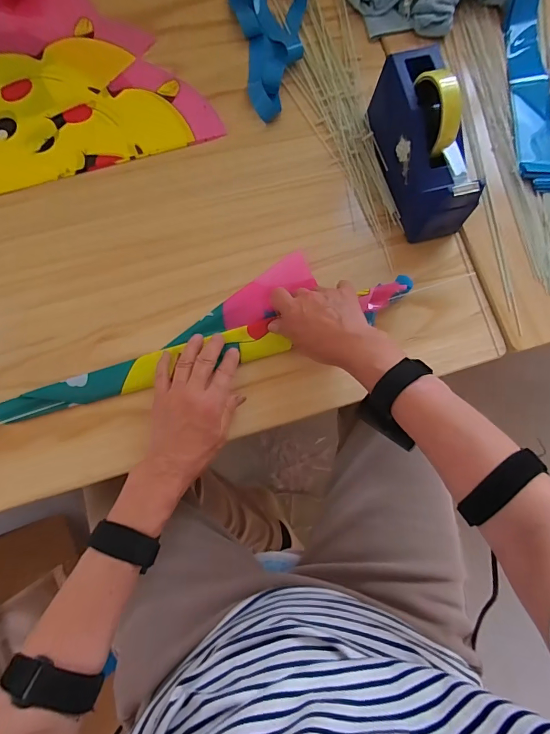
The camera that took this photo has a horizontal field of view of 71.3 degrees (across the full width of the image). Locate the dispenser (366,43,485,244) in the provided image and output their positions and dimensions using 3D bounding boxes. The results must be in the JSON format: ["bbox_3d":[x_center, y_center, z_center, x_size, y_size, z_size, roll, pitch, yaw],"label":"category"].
[{"bbox_3d":[0.184,-0.276,0.473,0.070,0.114,0.200,-18,81,-4],"label":"dispenser"}]

